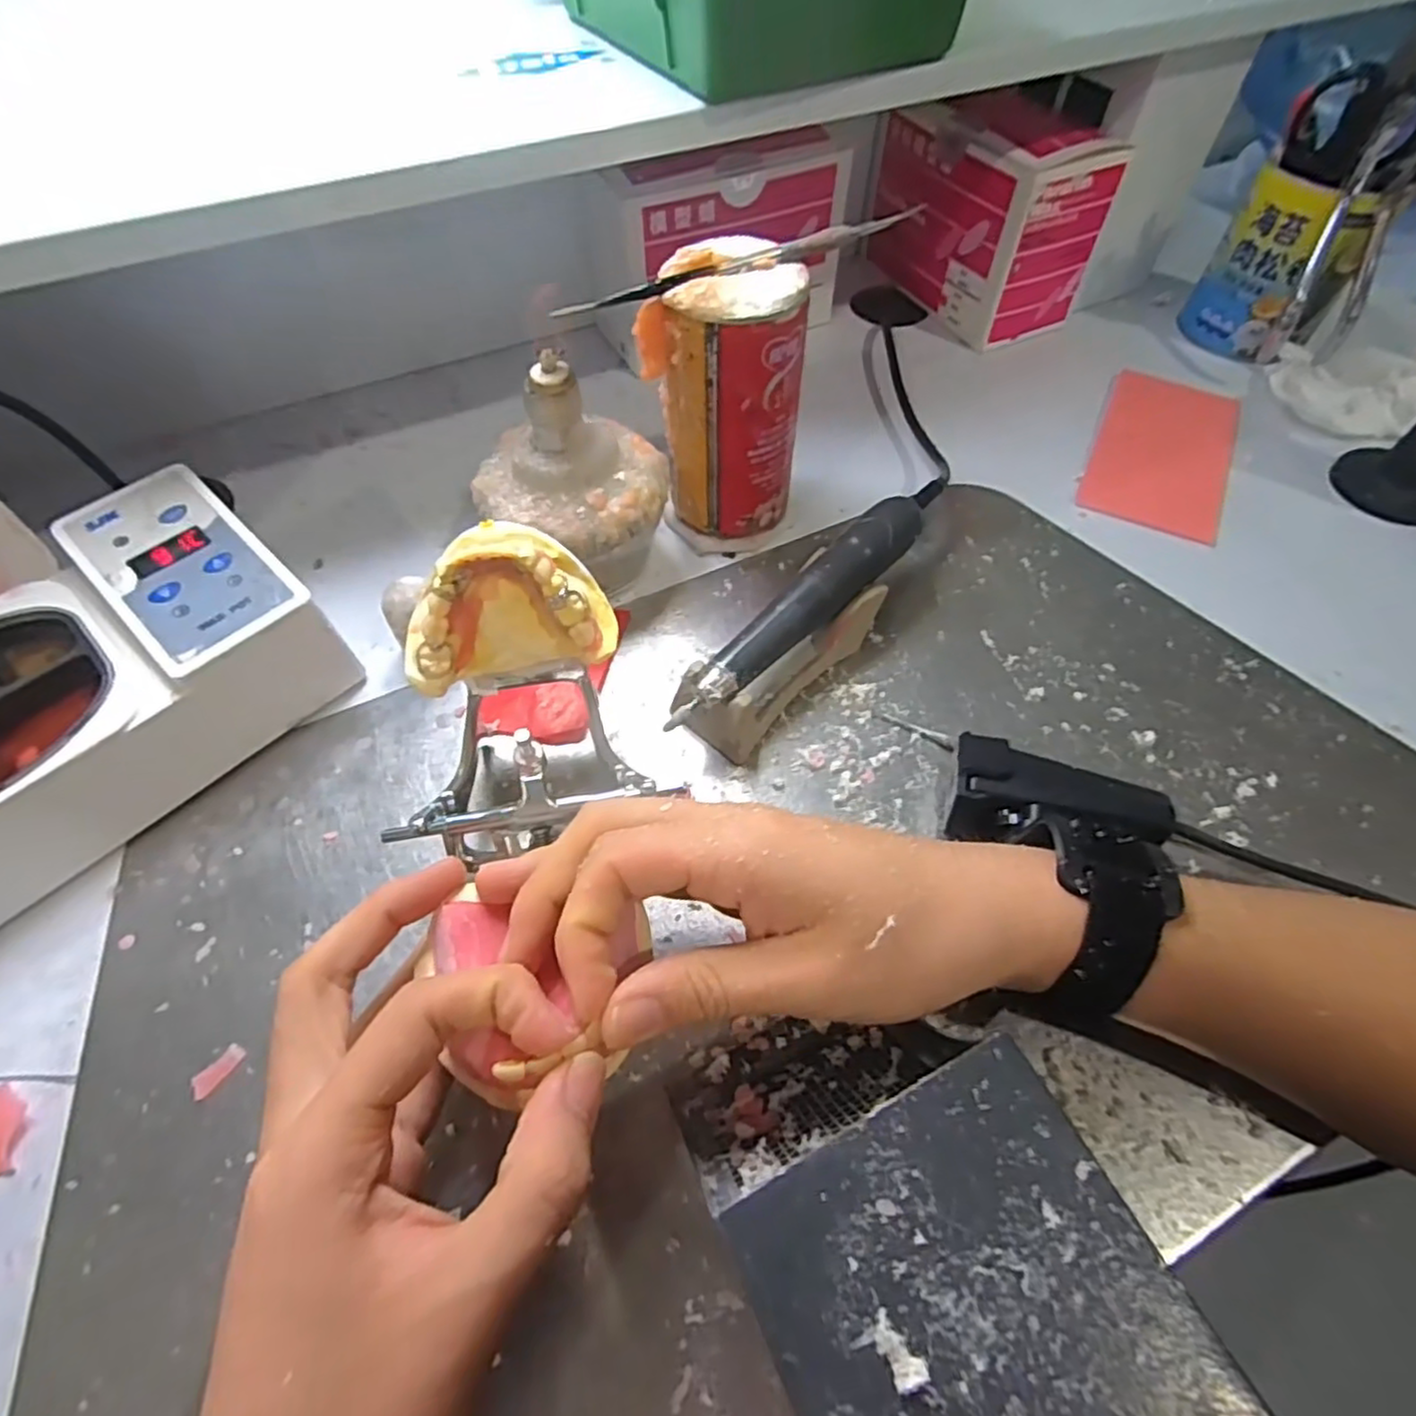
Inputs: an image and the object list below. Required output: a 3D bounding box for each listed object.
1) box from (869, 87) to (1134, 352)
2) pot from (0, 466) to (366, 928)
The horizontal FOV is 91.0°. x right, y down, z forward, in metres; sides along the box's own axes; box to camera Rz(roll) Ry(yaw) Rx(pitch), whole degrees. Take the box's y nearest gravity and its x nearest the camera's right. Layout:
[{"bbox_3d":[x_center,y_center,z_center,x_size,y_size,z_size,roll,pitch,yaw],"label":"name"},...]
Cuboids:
[{"bbox_3d":[0.189,-0.346,0.489,0.083,0.117,0.155,-26,59,-17],"label":"box"},{"bbox_3d":[-0.283,-0.034,0.272,0.159,0.130,0.191,37,63,23],"label":"pot"}]

